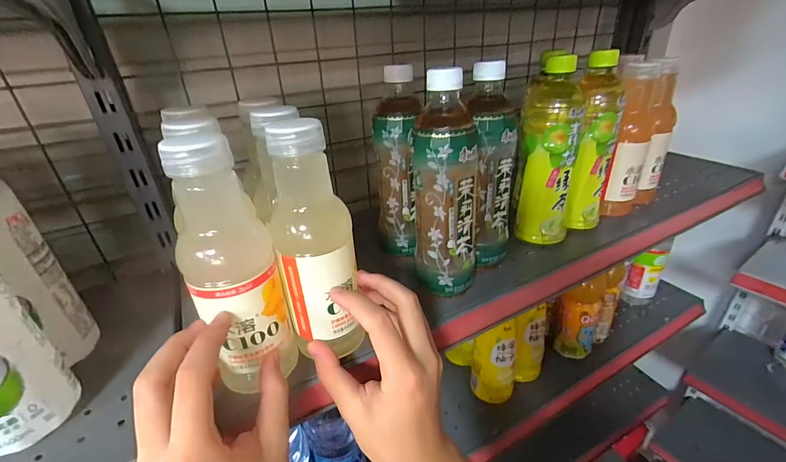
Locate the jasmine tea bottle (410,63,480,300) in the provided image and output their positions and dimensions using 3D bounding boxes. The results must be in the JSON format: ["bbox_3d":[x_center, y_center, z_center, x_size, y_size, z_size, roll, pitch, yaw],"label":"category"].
[{"bbox_3d":[0.052,-0.038,0.349,0.061,0.201,0.057,5,30,16],"label":"jasmine tea bottle"}]

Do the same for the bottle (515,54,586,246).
[{"bbox_3d":[0.188,-0.090,0.432,0.060,0.205,0.059,13,33,28],"label":"bottle"}]

